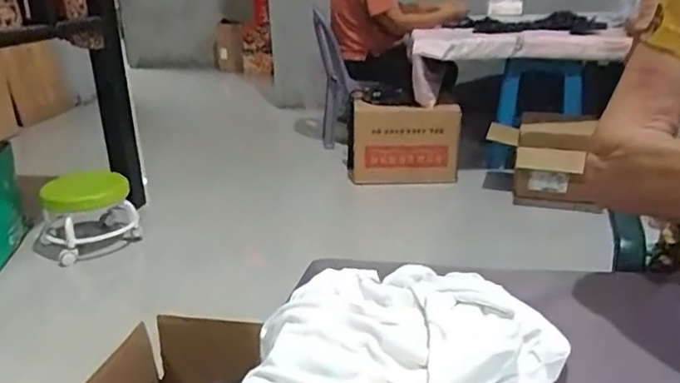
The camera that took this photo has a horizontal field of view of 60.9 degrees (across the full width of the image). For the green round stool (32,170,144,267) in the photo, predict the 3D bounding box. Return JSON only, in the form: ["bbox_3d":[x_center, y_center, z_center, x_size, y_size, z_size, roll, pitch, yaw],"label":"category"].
[{"bbox_3d":[-0.802,0.074,1.799,0.223,0.243,0.289,19,29,42],"label":"green round stool"}]

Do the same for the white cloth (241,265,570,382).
[{"bbox_3d":[0.036,0.116,0.443,0.238,0.058,0.177,4,23,22],"label":"white cloth"}]

